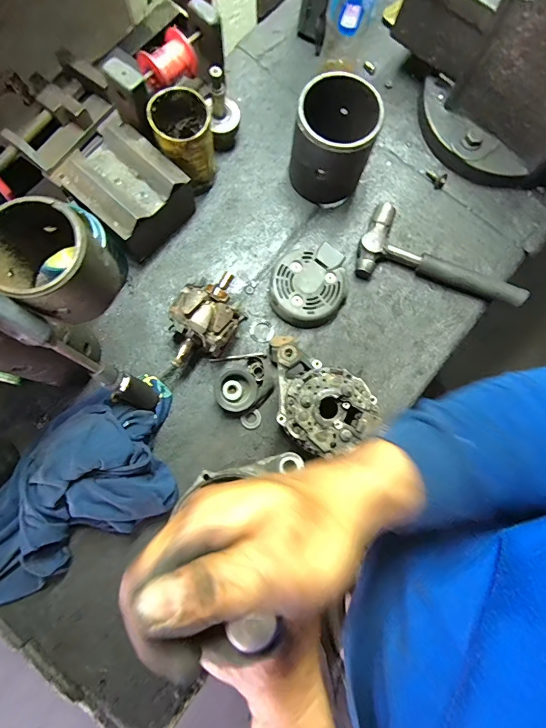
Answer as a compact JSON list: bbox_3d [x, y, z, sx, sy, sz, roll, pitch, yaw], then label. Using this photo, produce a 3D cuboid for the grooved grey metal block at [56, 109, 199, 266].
[{"bbox_3d":[-0.189,-0.229,0.503,0.127,0.097,0.123,39,82,5],"label":"grooved grey metal block"}]

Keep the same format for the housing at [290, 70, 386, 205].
[{"bbox_3d":[0.084,-0.309,0.515,0.103,0.121,0.113,0,80,-1],"label":"housing"}]

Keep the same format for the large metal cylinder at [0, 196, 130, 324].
[{"bbox_3d":[-0.200,-0.093,0.334,0.089,0.077,0.085,37,81,5],"label":"large metal cylinder"}]

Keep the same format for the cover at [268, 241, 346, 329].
[{"bbox_3d":[0.051,-0.110,0.526,0.109,0.033,0.104,-11,80,-3],"label":"cover"}]

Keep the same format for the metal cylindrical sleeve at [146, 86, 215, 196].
[{"bbox_3d":[-0.121,-0.305,0.508,0.068,0.118,0.085,-19,81,-4],"label":"metal cylindrical sleeve"}]

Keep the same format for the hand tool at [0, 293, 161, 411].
[{"bbox_3d":[-0.196,-0.003,0.370,0.025,0.270,0.033,38,81,26],"label":"hand tool"}]

